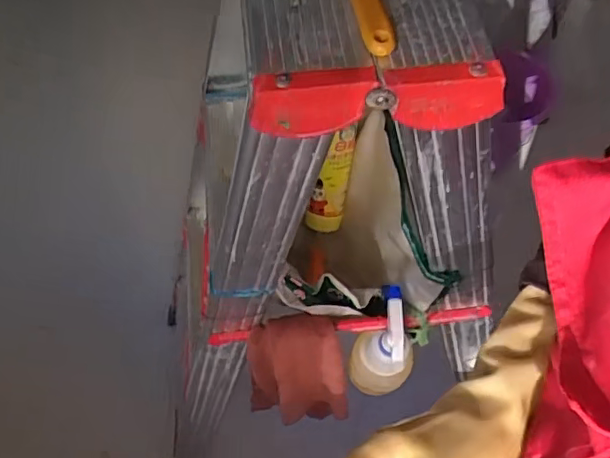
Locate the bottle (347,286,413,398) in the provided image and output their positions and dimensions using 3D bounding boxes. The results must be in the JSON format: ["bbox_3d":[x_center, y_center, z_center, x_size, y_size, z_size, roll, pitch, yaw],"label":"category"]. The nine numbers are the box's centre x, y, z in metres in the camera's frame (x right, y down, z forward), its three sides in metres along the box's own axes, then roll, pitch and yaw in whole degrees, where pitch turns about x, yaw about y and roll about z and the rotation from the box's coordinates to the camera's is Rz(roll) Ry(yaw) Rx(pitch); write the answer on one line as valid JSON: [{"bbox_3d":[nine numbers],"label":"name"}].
[{"bbox_3d":[0.101,0.146,0.743,0.068,0.210,0.108,-5,66,-15],"label":"bottle"}]

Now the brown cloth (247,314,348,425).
[{"bbox_3d":[-0.007,0.222,0.840,0.148,0.379,0.053,-3,60,-1],"label":"brown cloth"}]

